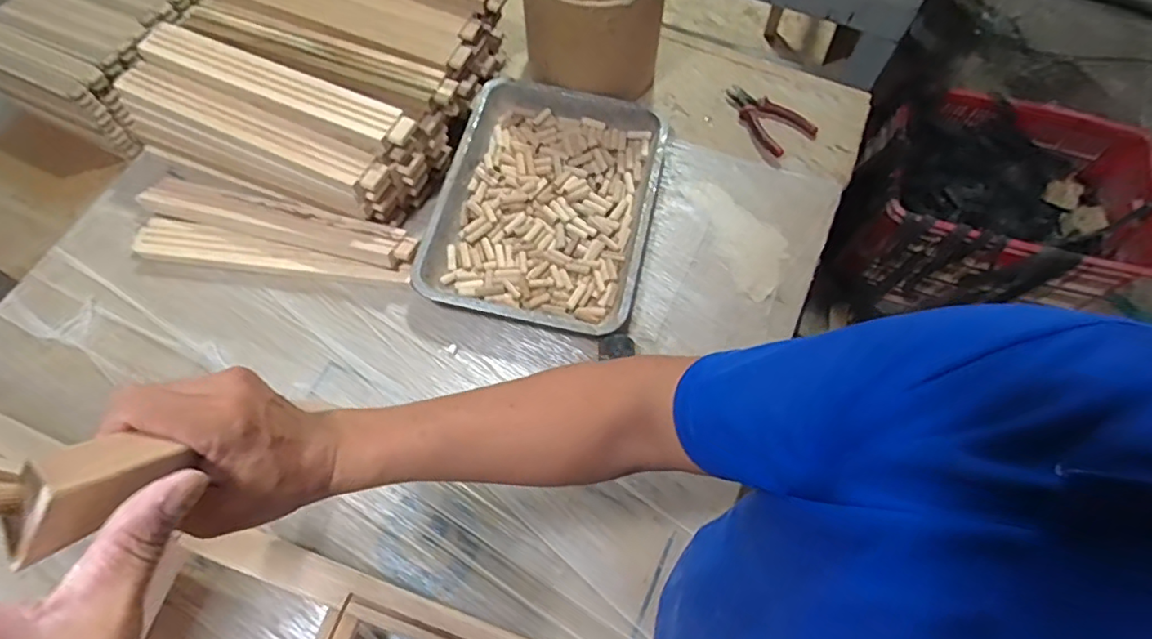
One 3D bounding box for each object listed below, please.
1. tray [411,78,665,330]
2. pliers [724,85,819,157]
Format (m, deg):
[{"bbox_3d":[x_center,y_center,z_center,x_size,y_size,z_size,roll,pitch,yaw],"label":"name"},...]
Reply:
[{"bbox_3d":[-0.040,-0.168,0.841,0.294,0.047,0.381,13,68,5],"label":"tray"},{"bbox_3d":[0.306,-0.329,0.933,0.081,0.016,0.154,-35,72,-14],"label":"pliers"}]

